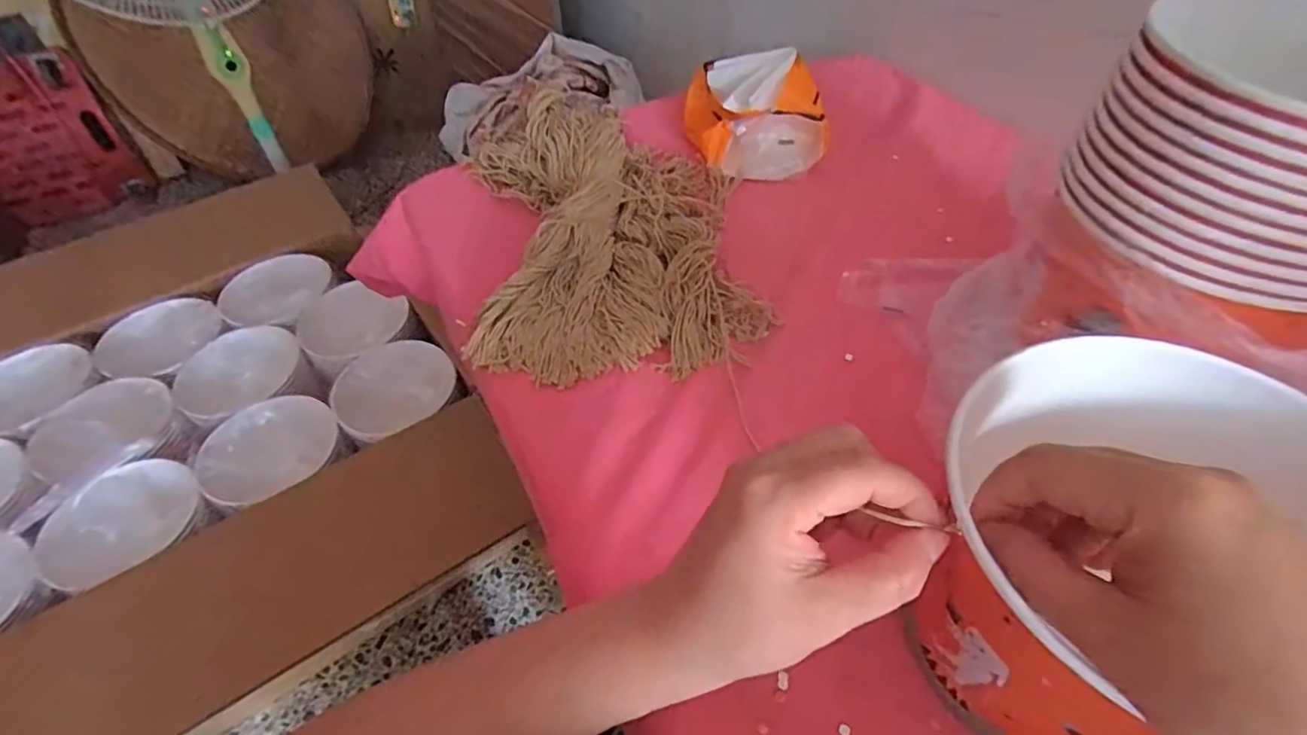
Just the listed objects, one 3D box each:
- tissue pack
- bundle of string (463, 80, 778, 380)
[{"bbox_3d":[0.096,-0.250,0.582,0.121,0.078,0.131,-5,50,-1],"label":"tissue pack"},{"bbox_3d":[-0.042,-0.131,0.507,0.226,0.054,0.324,-10,50,-5],"label":"bundle of string"}]

